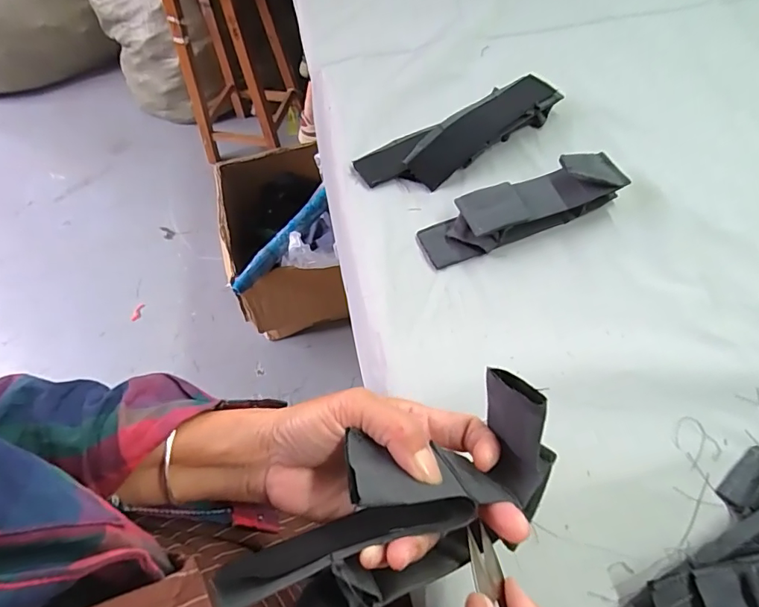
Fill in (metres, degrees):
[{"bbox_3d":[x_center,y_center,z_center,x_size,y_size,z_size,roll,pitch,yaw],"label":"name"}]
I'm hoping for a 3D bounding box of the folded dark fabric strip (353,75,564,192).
[{"bbox_3d":[0.085,-0.178,0.491,0.219,0.035,0.074,-28,60,-15],"label":"folded dark fabric strip"}]

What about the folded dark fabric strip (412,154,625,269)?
[{"bbox_3d":[0.126,-0.088,0.426,0.185,0.039,0.048,-20,58,-10],"label":"folded dark fabric strip"}]

